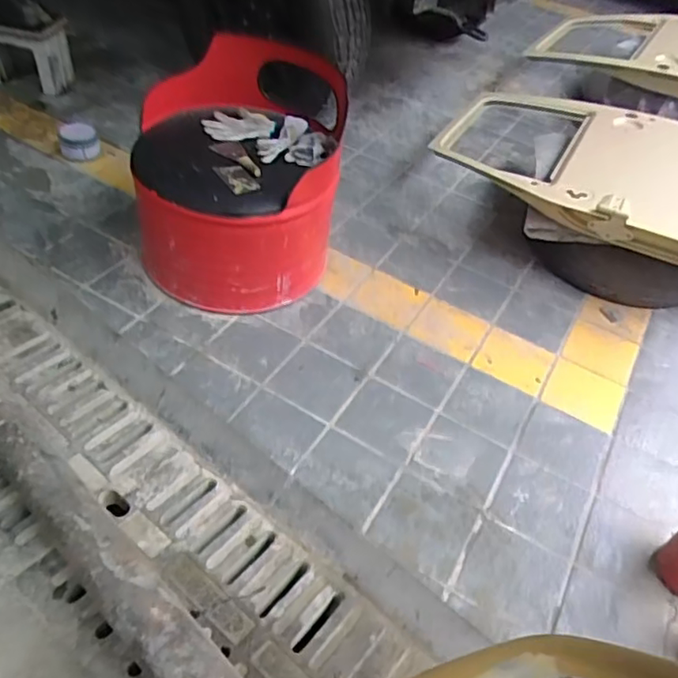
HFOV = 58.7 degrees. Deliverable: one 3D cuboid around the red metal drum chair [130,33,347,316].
[{"bbox_3d":[-0.293,-0.469,1.779,0.572,0.519,0.609,3,46,-5],"label":"red metal drum chair"}]

